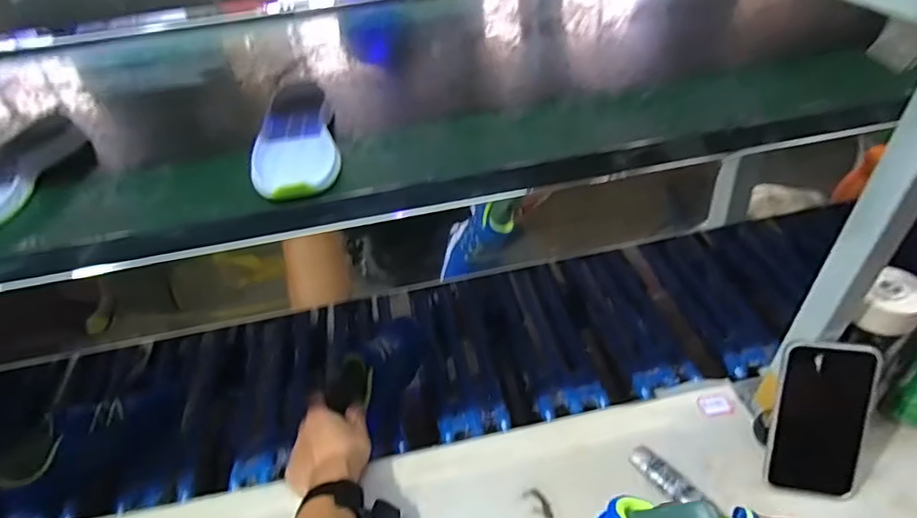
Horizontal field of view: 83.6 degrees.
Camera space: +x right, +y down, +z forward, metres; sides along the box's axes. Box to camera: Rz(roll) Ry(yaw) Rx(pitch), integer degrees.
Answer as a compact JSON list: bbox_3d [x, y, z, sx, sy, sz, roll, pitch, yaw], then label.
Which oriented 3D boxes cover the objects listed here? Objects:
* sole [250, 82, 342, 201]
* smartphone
[{"bbox_3d":[-0.177,-0.133,0.545,0.085,0.031,0.215,-14,41,-10],"label":"sole"},{"bbox_3d":[0.365,0.160,0.512,0.089,0.158,0.014,3,10,6],"label":"smartphone"}]

